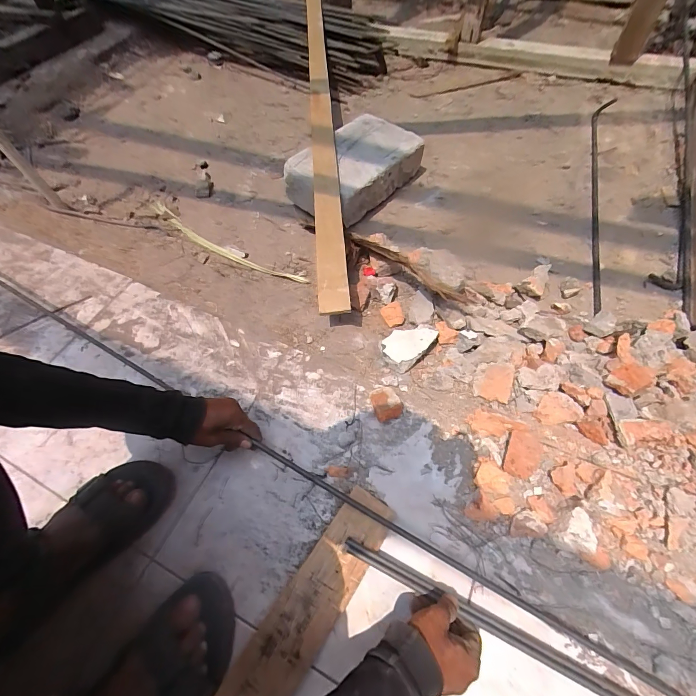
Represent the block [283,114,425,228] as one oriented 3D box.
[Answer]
[{"bbox_3d":[0.022,-0.468,0.882,0.204,0.095,0.328,34,67,22],"label":"block"}]

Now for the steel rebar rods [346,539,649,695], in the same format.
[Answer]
[{"bbox_3d":[0.269,0.369,0.384,0.589,0.016,0.024,22,63,14],"label":"steel rebar rods"}]

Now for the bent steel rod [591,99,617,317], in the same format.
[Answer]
[{"bbox_3d":[0.627,-0.409,0.846,0.052,0.068,0.794,16,63,12],"label":"bent steel rod"}]

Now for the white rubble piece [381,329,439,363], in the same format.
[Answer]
[{"bbox_3d":[0.108,-0.005,0.626,0.064,0.046,0.099,34,66,21],"label":"white rubble piece"}]

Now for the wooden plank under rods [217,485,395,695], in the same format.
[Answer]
[{"bbox_3d":[-0.045,0.322,0.435,0.072,0.016,0.289,31,65,20],"label":"wooden plank under rods"}]

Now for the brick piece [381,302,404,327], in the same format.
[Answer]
[{"bbox_3d":[0.090,-0.069,0.696,0.042,0.017,0.047,-28,69,2],"label":"brick piece"}]

